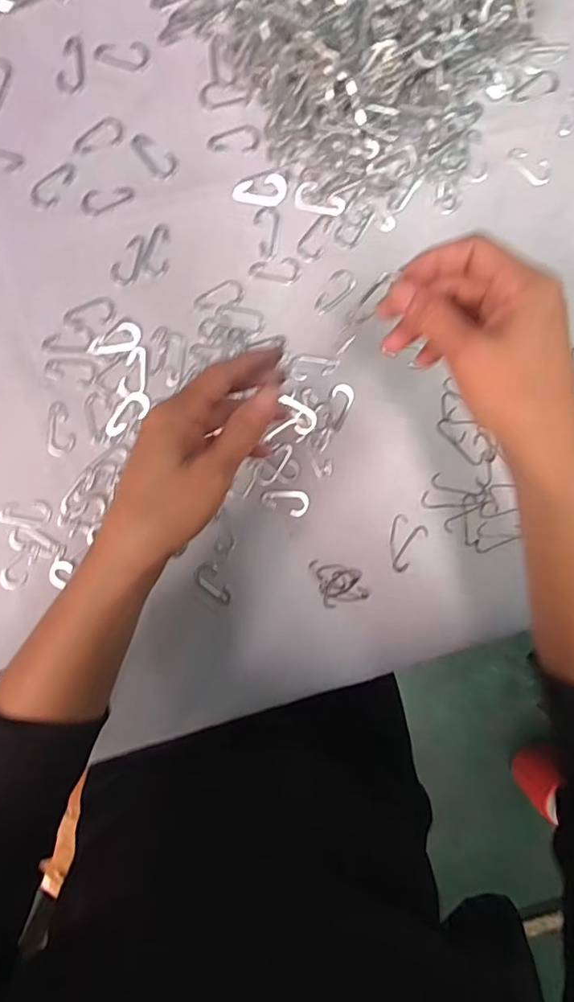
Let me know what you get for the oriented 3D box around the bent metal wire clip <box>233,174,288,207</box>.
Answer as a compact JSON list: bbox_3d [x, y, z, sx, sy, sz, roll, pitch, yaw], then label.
[{"bbox_3d":[-0.019,-0.230,0.381,0.038,0.004,0.022,6,94,-5],"label":"bent metal wire clip"}]

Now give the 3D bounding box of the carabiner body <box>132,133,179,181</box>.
[{"bbox_3d":[-0.096,-0.253,0.376,0.019,0.004,0.035,-39,96,0],"label":"carabiner body"}]

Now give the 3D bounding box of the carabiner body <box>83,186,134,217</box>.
[{"bbox_3d":[-0.130,-0.220,0.375,0.038,0.004,0.017,-21,96,-2],"label":"carabiner body"}]

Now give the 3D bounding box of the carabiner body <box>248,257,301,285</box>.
[{"bbox_3d":[-0.009,-0.174,0.388,0.038,0.004,0.019,5,94,-4],"label":"carabiner body"}]

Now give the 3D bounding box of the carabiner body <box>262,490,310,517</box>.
[{"bbox_3d":[0.000,0.001,0.403,0.036,0.004,0.020,6,94,-5],"label":"carabiner body"}]

